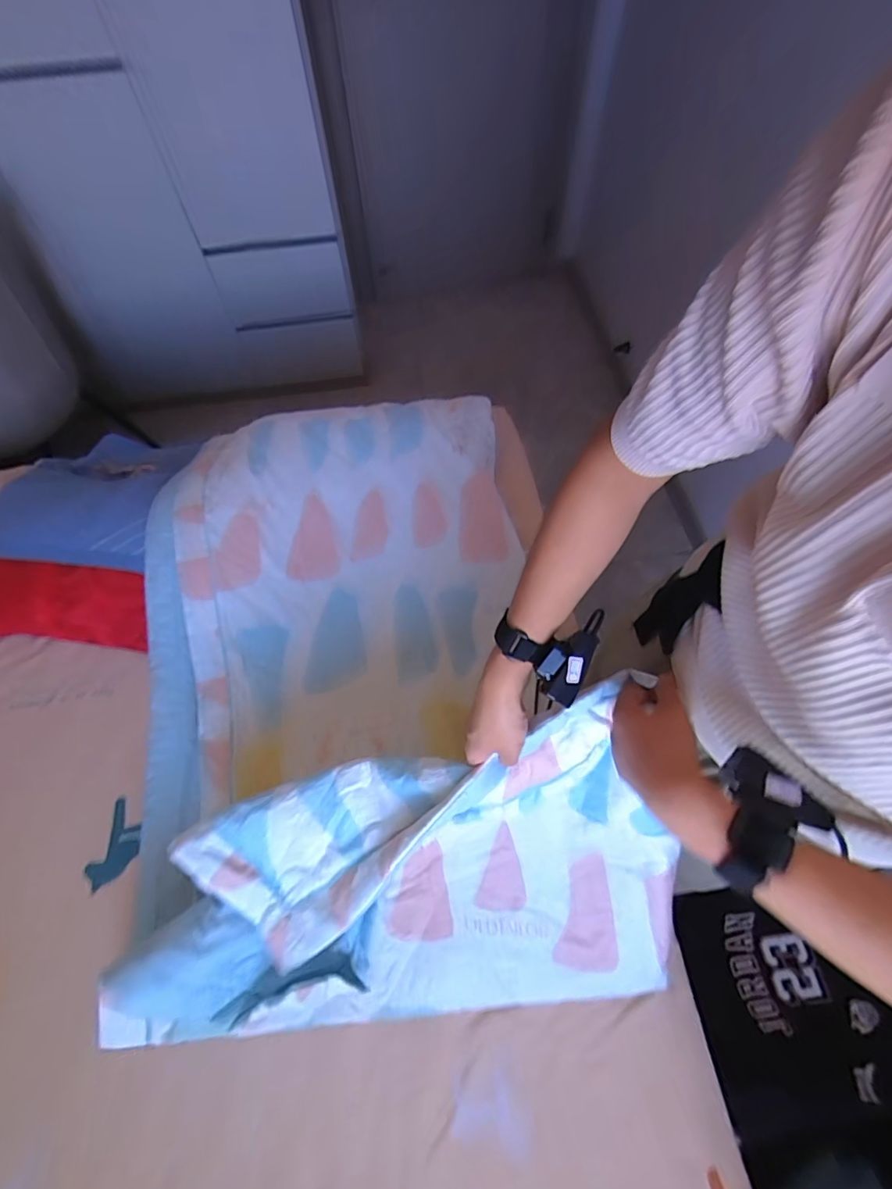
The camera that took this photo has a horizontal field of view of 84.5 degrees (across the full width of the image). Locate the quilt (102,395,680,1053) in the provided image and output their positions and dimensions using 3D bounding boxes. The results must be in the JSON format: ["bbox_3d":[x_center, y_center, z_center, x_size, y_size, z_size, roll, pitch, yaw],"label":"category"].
[{"bbox_3d":[-0.151,0.032,0.781,0.709,0.314,1.042,-10,62,-5],"label":"quilt"}]

